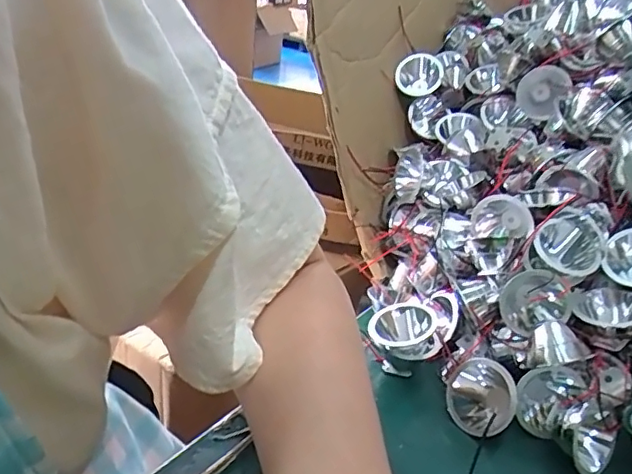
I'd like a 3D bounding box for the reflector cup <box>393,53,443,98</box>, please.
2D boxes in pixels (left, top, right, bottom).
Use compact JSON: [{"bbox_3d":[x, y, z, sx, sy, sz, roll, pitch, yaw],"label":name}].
[{"bbox_3d":[0.098,-0.153,0.545,0.044,0.037,0.030,13,27,11],"label":"reflector cup"}]

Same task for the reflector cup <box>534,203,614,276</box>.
[{"bbox_3d":[0.170,0.001,0.373,0.037,0.037,0.040,6,26,-3],"label":"reflector cup"}]

